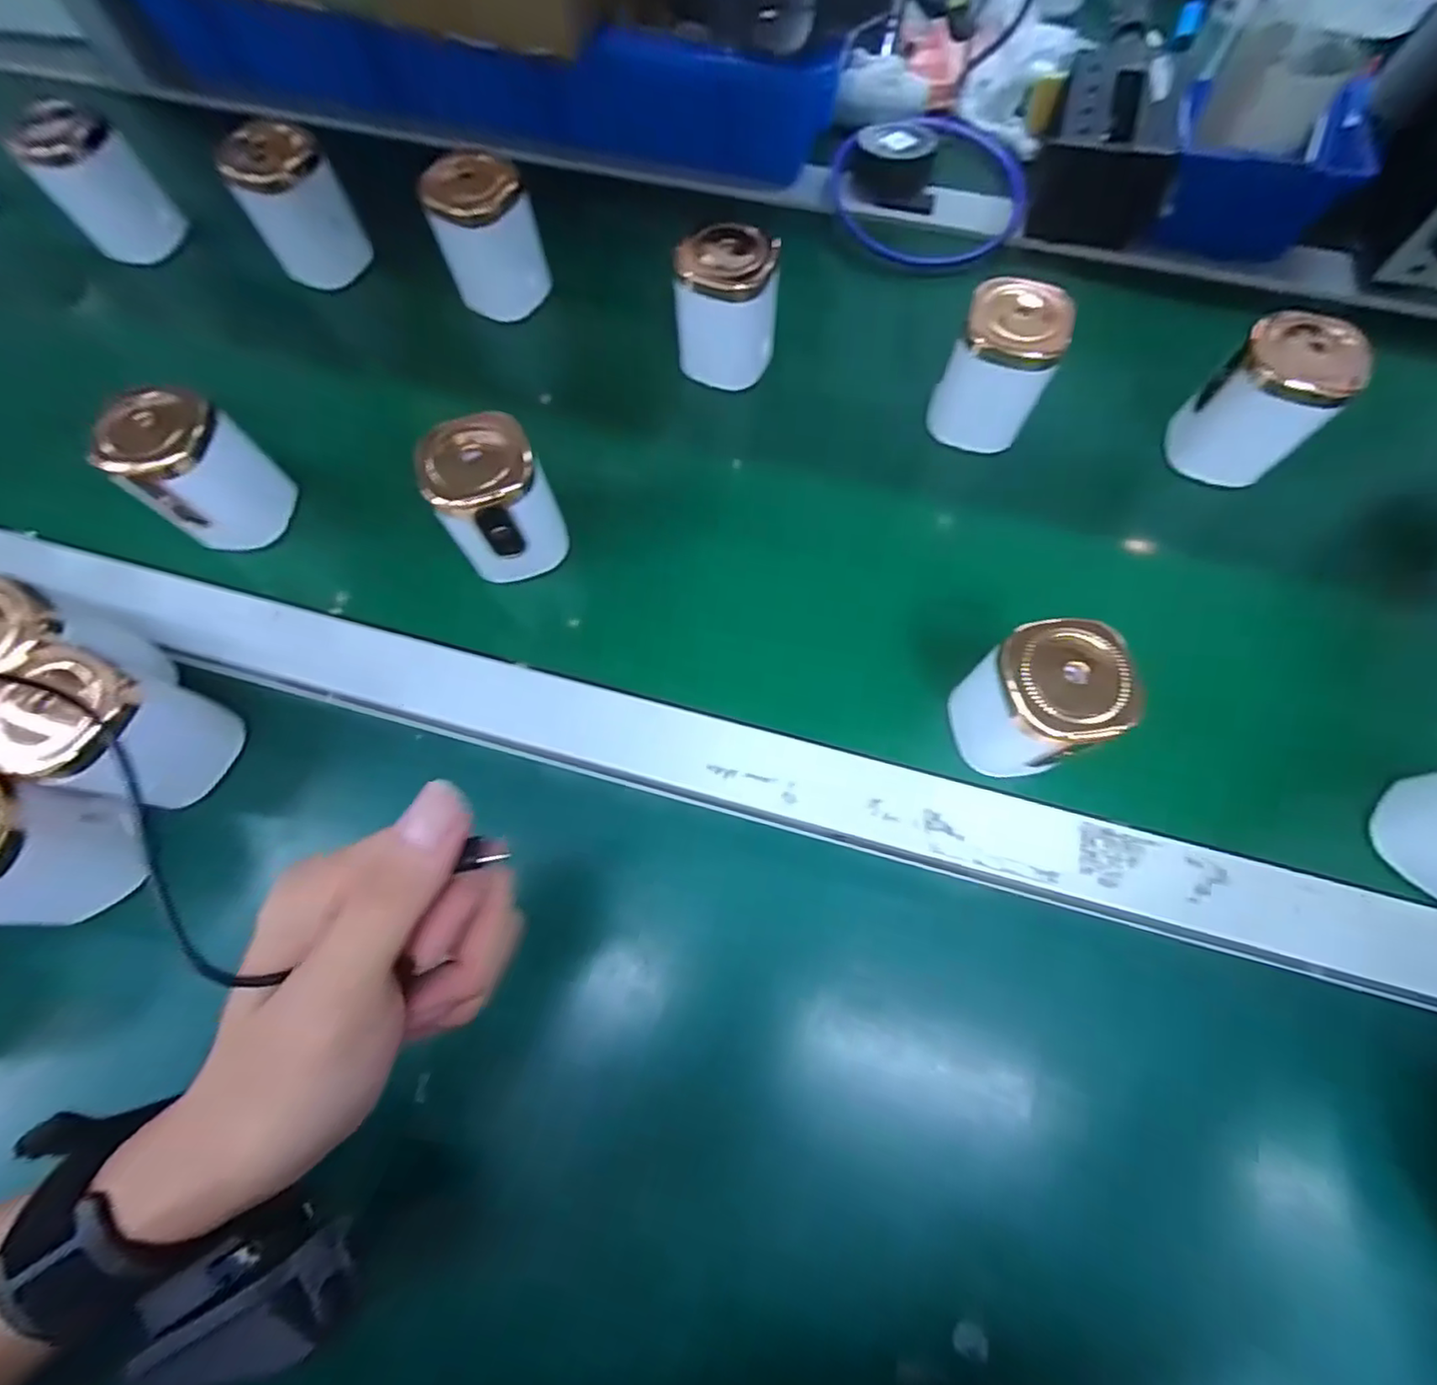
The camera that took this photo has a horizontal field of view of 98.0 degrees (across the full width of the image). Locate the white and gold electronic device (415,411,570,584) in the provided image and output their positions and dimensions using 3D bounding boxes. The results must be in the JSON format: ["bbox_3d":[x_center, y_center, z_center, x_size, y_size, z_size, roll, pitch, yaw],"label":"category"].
[{"bbox_3d":[-0.115,-0.100,0.328,0.055,0.060,0.063,-24,72,-5],"label":"white and gold electronic device"}]

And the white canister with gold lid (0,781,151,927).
[{"bbox_3d":[-0.310,0.071,0.277,0.061,0.075,0.060,4,72,4],"label":"white canister with gold lid"}]

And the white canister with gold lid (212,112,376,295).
[{"bbox_3d":[-0.289,-0.338,0.426,0.061,0.081,0.071,-30,73,-7],"label":"white canister with gold lid"}]

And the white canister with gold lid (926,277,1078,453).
[{"bbox_3d":[0.161,-0.184,0.361,0.056,0.078,0.046,25,75,10],"label":"white canister with gold lid"}]

